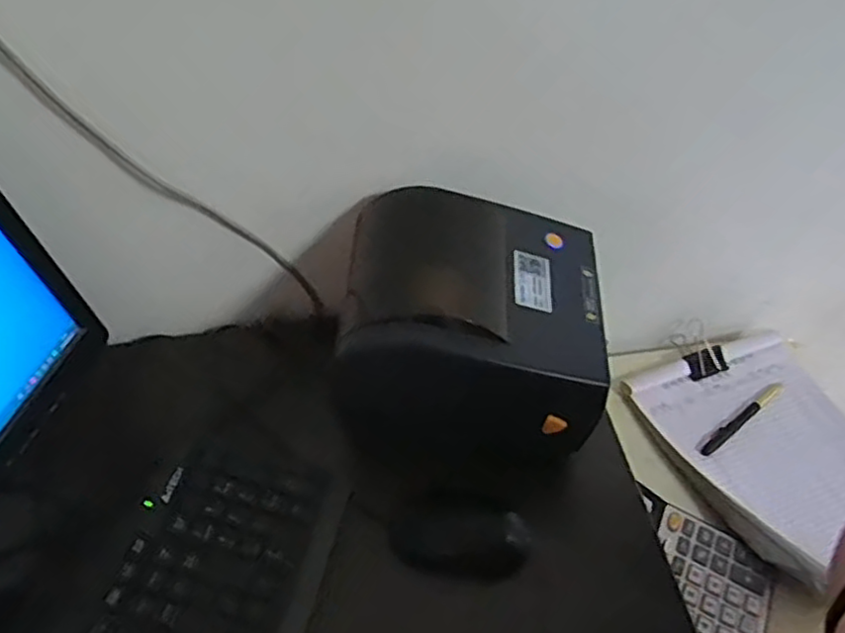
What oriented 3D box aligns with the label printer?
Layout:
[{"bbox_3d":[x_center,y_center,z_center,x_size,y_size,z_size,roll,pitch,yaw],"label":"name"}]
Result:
[{"bbox_3d":[0.041,0.020,0.591,0.215,0.154,0.205,6,51,3],"label":"label printer"}]

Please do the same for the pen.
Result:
[{"bbox_3d":[0.366,0.117,0.802,0.143,0.006,0.013,-30,58,-24],"label":"pen"}]

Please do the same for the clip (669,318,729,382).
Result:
[{"bbox_3d":[0.336,0.038,0.861,0.058,0.029,0.086,-11,52,-11],"label":"clip"}]

